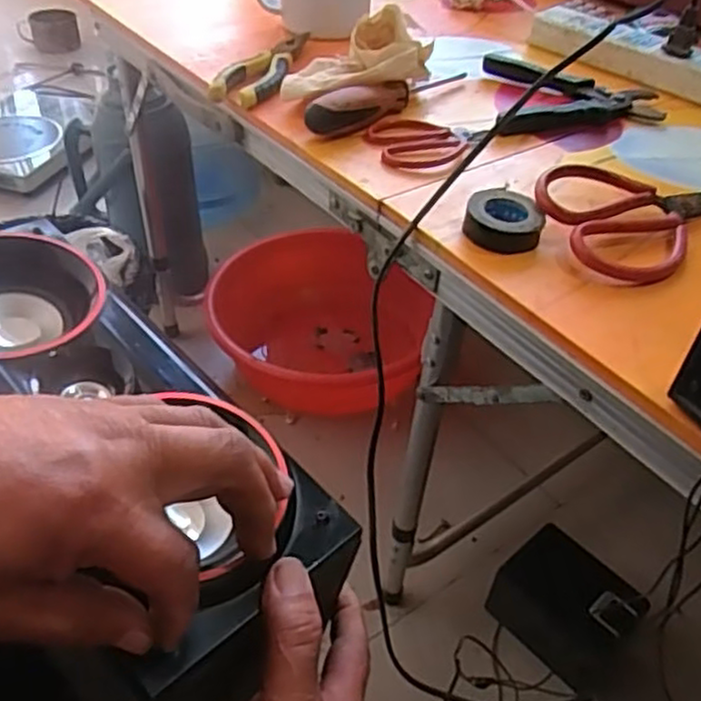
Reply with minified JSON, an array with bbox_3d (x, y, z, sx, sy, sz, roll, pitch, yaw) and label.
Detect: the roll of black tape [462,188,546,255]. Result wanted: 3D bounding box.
[{"bbox_3d":[0.104,-0.091,0.494,0.051,0.019,0.053,7,42,6],"label":"roll of black tape"}]

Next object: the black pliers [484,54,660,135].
[{"bbox_3d":[0.203,-0.229,0.655,0.148,0.016,0.136,3,42,1],"label":"black pliers"}]

